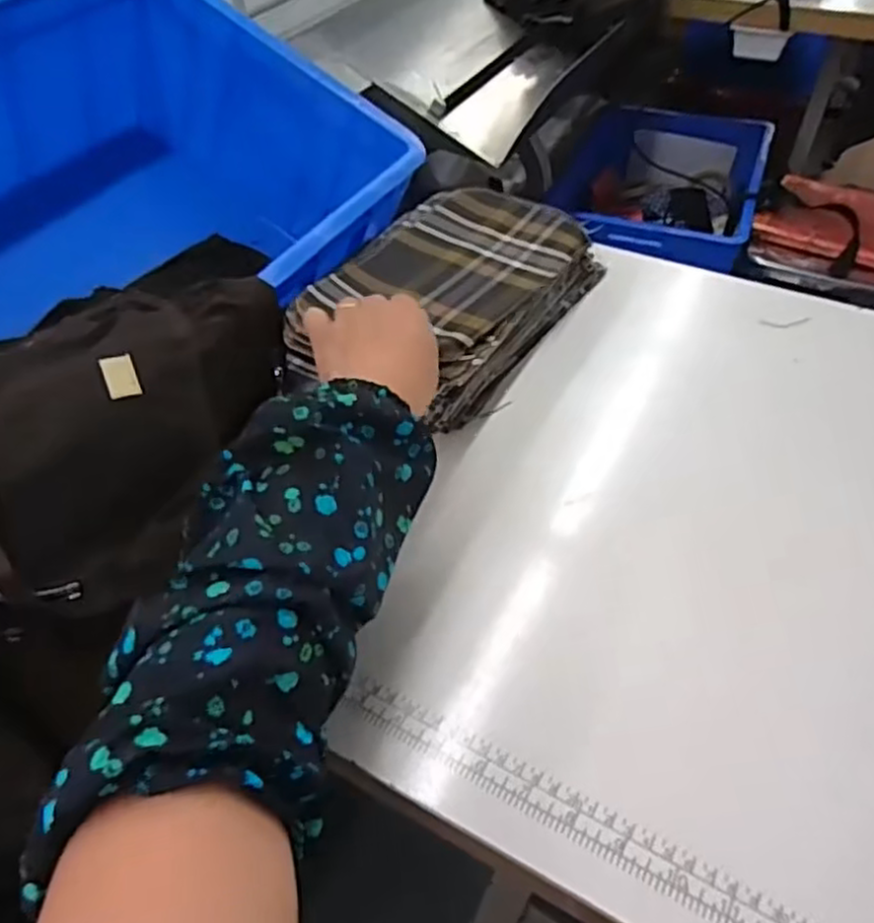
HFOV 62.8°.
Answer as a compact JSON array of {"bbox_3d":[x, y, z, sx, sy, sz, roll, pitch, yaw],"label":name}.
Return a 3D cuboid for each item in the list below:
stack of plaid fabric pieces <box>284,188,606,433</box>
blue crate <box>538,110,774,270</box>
[{"bbox_3d":[0.005,-0.135,0.596,0.163,0.054,0.259,27,55,24],"label":"stack of plaid fabric pieces"},{"bbox_3d":[0.429,-0.488,1.416,0.346,0.209,0.487,16,51,17],"label":"blue crate"}]

